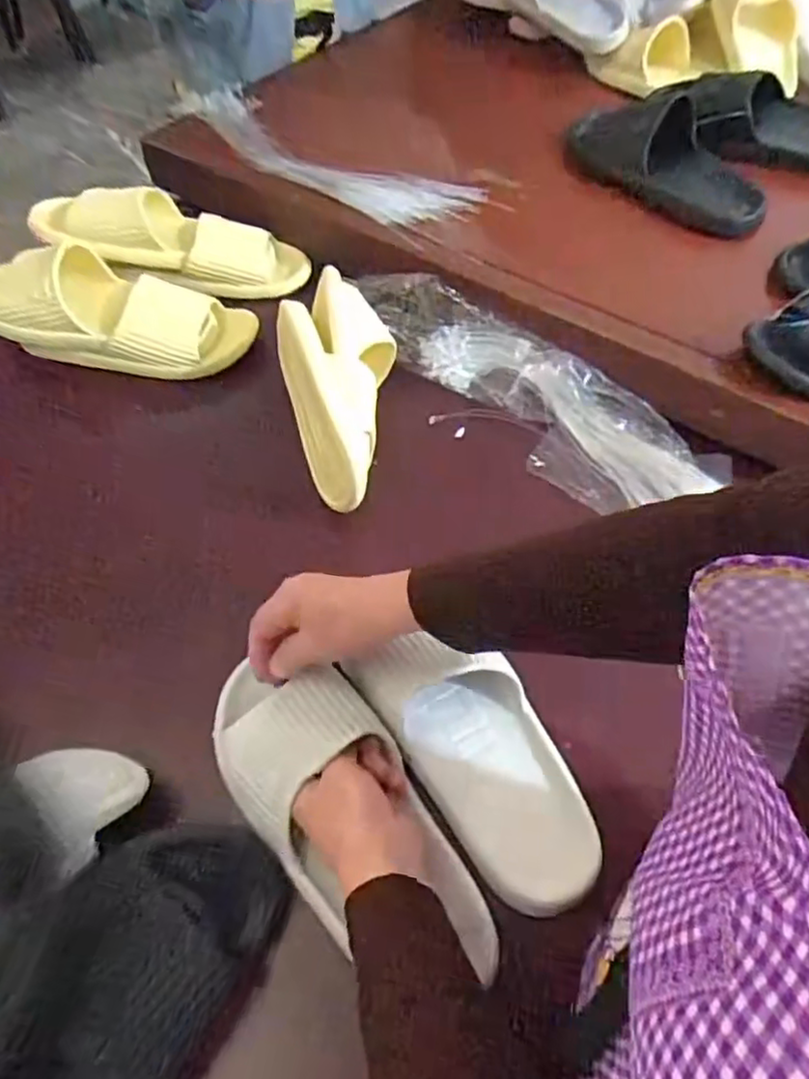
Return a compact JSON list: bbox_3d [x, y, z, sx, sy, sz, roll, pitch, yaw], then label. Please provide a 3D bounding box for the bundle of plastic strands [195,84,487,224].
[{"bbox_3d":[-0.112,-0.480,0.847,0.422,0.022,0.131,32,61,20],"label":"bundle of plastic strands"}]

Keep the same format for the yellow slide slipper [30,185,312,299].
[{"bbox_3d":[-0.268,-0.350,0.785,0.297,0.061,0.110,7,53,-18],"label":"yellow slide slipper"}]

